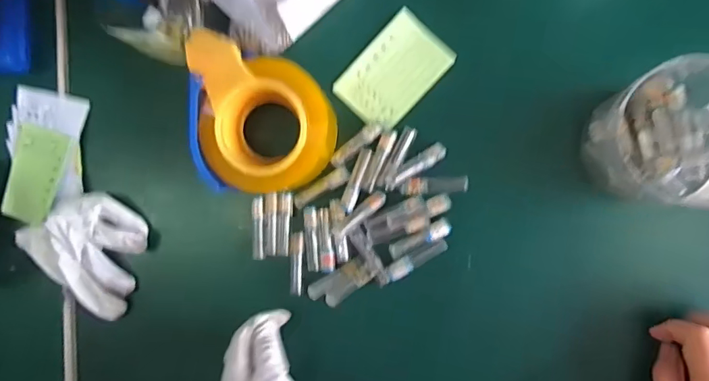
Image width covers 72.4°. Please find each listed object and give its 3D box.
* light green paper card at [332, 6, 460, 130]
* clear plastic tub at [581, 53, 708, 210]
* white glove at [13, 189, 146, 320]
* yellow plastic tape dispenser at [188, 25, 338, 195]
[{"bbox_3d":[0.036,-0.109,0.448,0.069,0.007,0.100,44,96,7],"label":"light green paper card"},{"bbox_3d":[0.241,-0.044,0.370,0.104,0.074,0.112,0,90,10],"label":"clear plastic tub"},{"bbox_3d":[-0.266,0.054,0.483,0.126,0.037,0.101,31,94,8],"label":"white glove"},{"bbox_3d":[-0.082,-0.068,0.434,0.119,0.048,0.138,-2,89,10],"label":"yellow plastic tape dispenser"}]

